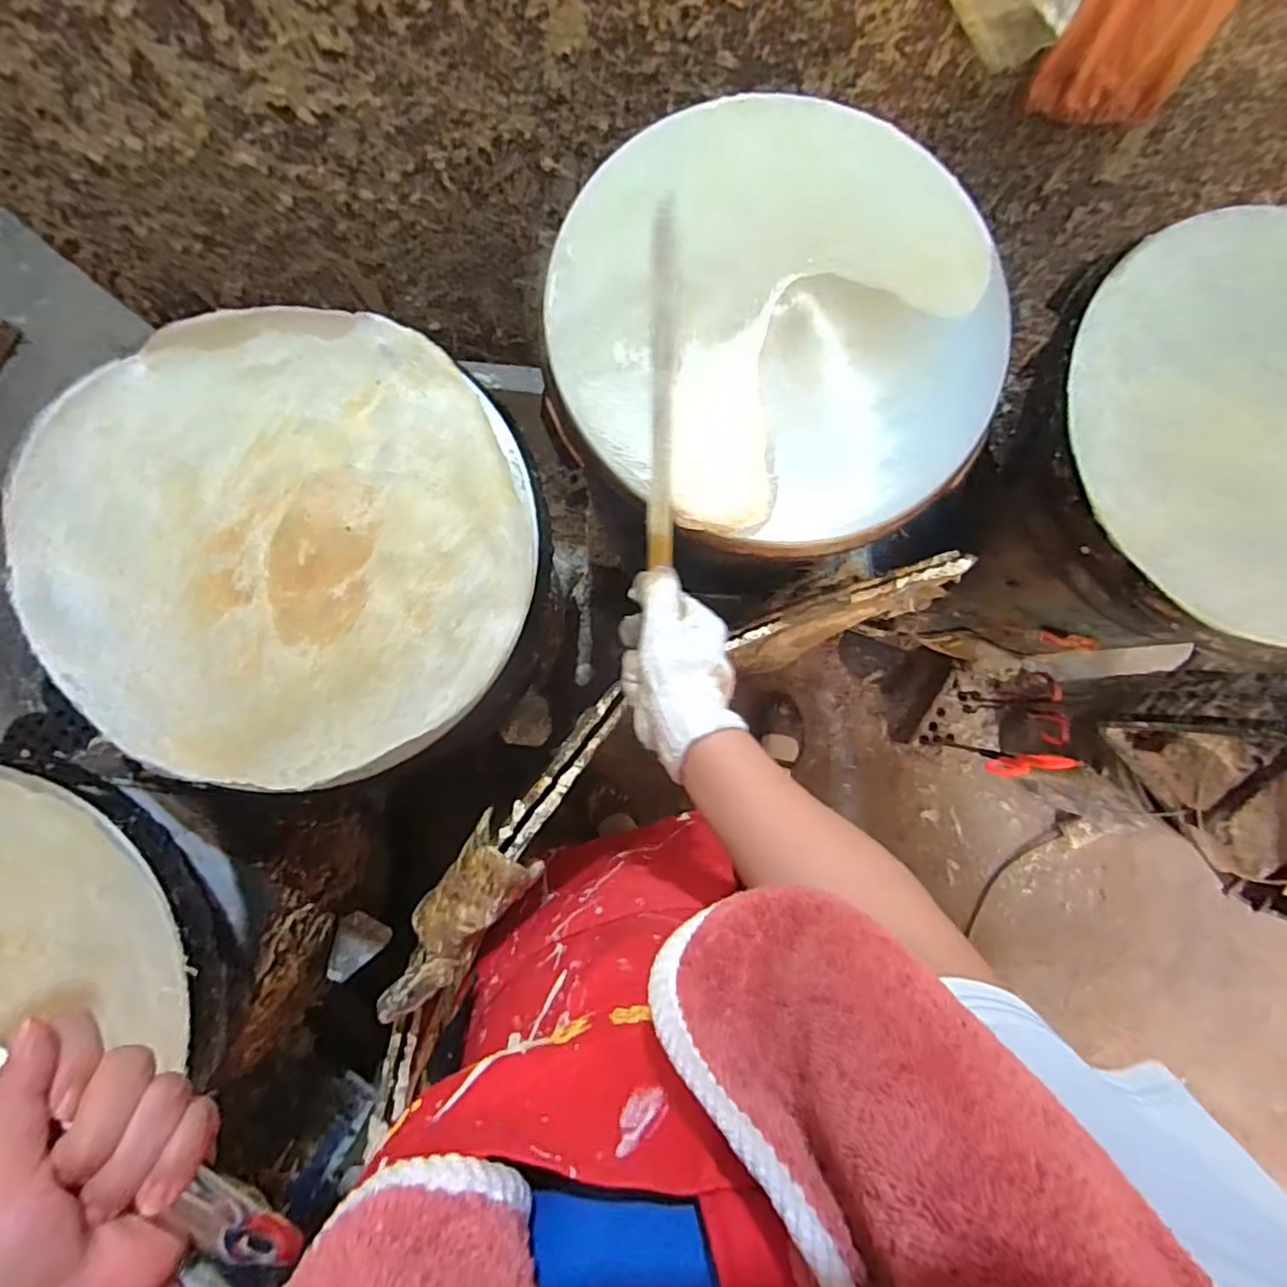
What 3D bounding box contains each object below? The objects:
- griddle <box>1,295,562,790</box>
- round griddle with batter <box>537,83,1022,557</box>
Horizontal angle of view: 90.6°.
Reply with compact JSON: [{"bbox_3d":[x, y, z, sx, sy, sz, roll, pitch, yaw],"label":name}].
[{"bbox_3d":[-0.269,-0.077,0.494,0.375,0.033,0.356,0,85,-4],"label":"griddle"},{"bbox_3d":[0.114,-0.266,0.526,0.368,0.033,0.372,0,85,-4],"label":"round griddle with batter"}]

